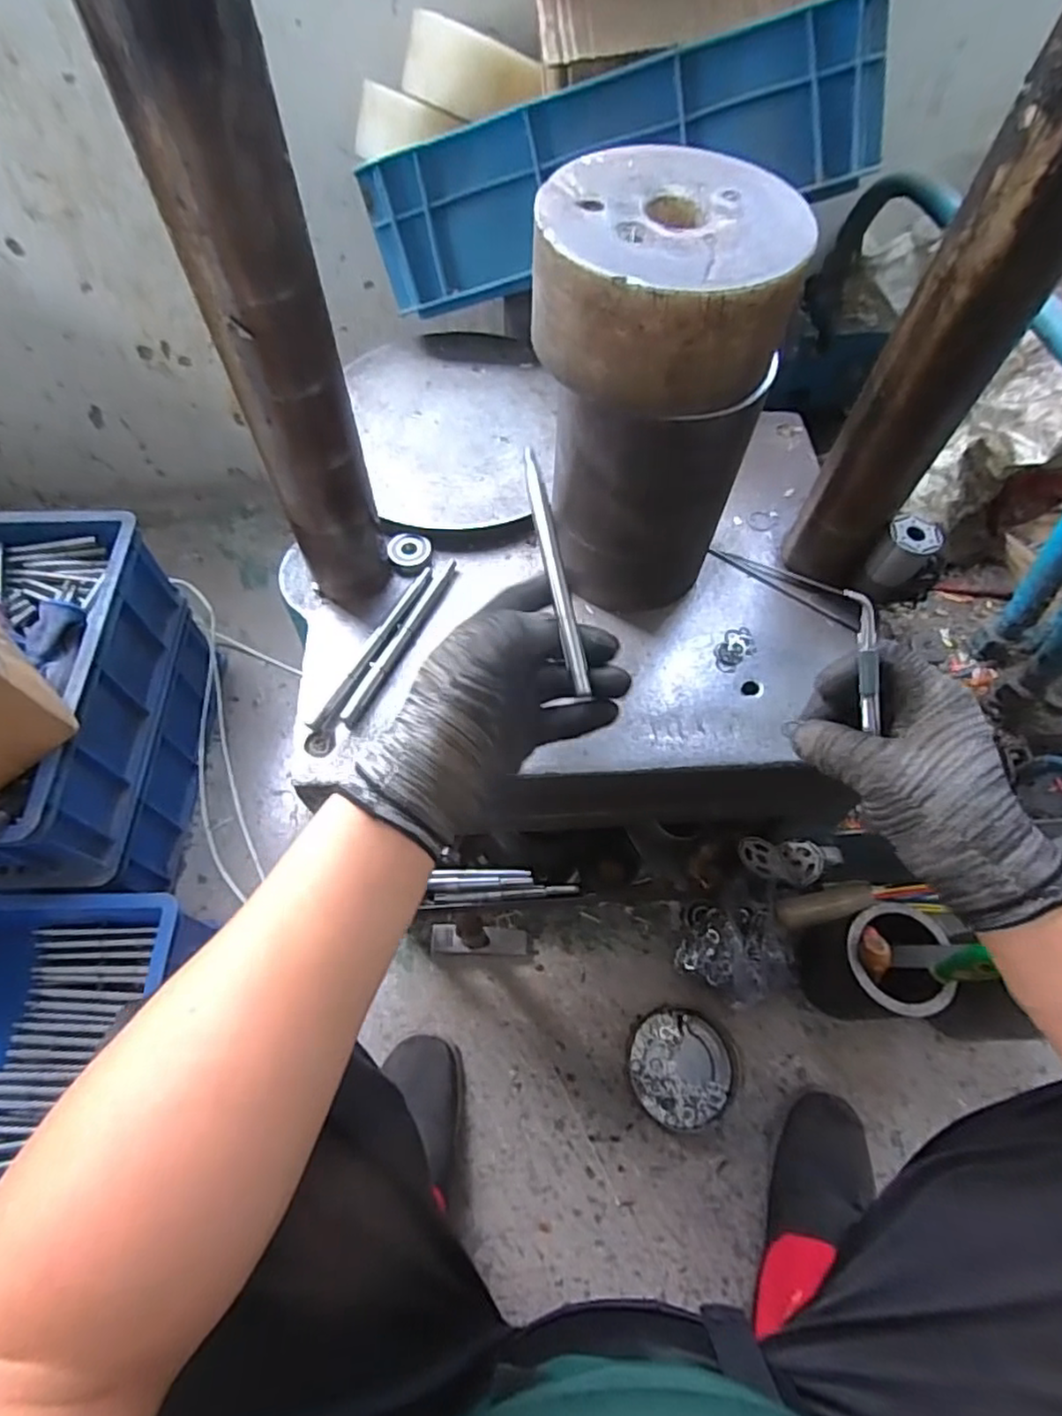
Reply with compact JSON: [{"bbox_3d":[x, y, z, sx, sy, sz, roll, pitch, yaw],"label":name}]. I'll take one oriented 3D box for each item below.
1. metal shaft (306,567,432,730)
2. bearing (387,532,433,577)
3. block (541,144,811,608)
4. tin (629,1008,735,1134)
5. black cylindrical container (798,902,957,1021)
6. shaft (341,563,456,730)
[{"bbox_3d":[-0.119,-0.049,0.505,0.014,0.010,0.161,24,63,11],"label":"metal shaft"},{"bbox_3d":[-0.101,-0.129,0.549,0.035,0.018,0.030,-3,62,-3],"label":"bearing"},{"bbox_3d":[0.076,-0.199,0.450,0.143,0.244,0.138,12,62,5],"label":"block"},{"bbox_3d":[0.175,0.422,0.765,0.113,0.020,0.122,1,61,-1],"label":"tin"},{"bbox_3d":[0.384,0.295,0.750,0.098,0.165,0.106,1,61,-1],"label":"black cylindrical container"},{"bbox_3d":[-0.100,-0.055,0.512,0.013,0.010,0.163,23,63,11],"label":"shaft"}]

